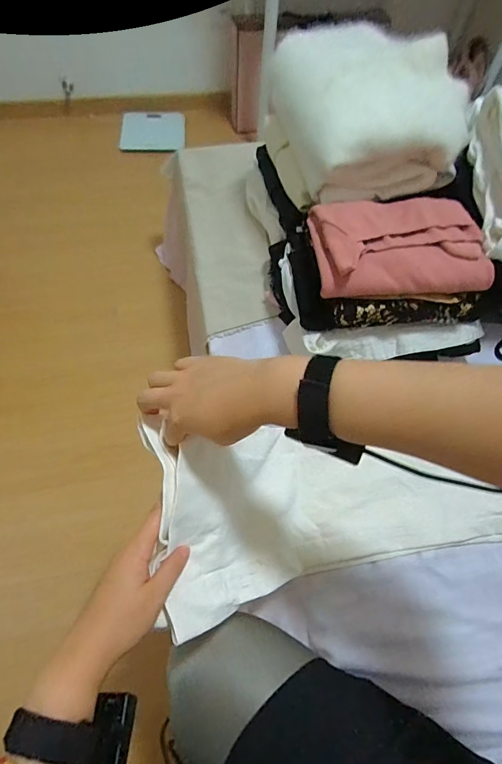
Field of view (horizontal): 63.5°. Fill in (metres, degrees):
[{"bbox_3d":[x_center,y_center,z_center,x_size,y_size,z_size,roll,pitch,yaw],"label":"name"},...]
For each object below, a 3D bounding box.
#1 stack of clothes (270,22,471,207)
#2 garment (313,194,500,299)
[{"bbox_3d":[0.191,-0.416,0.635,0.252,0.140,0.235,-15,62,-12],"label":"stack of clothes"},{"bbox_3d":[0.206,-0.201,0.579,0.231,0.041,0.170,-2,60,-5],"label":"garment"}]

